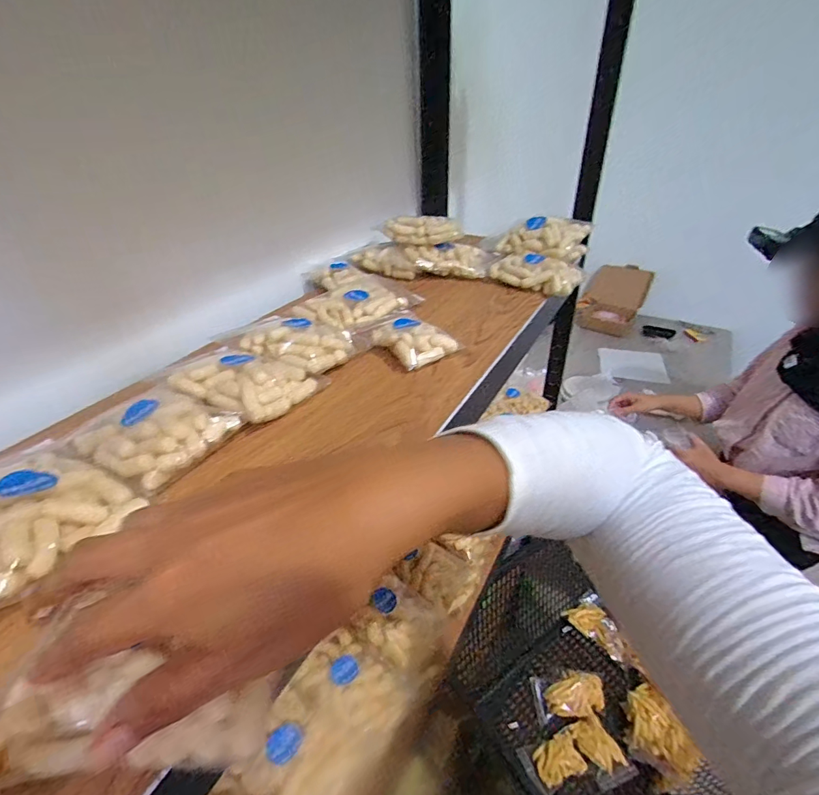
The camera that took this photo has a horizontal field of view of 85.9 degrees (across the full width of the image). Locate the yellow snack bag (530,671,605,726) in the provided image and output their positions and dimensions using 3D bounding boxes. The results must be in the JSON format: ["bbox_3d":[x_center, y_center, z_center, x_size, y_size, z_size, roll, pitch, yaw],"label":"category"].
[{"bbox_3d":[0.321,0.606,0.894,0.132,0.042,0.076,-4,35,-2],"label":"yellow snack bag"}]

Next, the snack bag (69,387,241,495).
[{"bbox_3d":[-0.195,0.021,0.332,0.110,0.026,0.080,18,39,27],"label":"snack bag"}]

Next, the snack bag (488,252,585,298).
[{"bbox_3d":[0.177,-0.173,0.604,0.117,0.036,0.080,21,41,30],"label":"snack bag"}]

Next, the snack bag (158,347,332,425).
[{"bbox_3d":[-0.145,-0.018,0.391,0.107,0.029,0.087,19,40,28],"label":"snack bag"}]

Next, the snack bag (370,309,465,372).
[{"bbox_3d":[-0.004,-0.068,0.466,0.068,0.030,0.109,-18,38,-21],"label":"snack bag"}]

